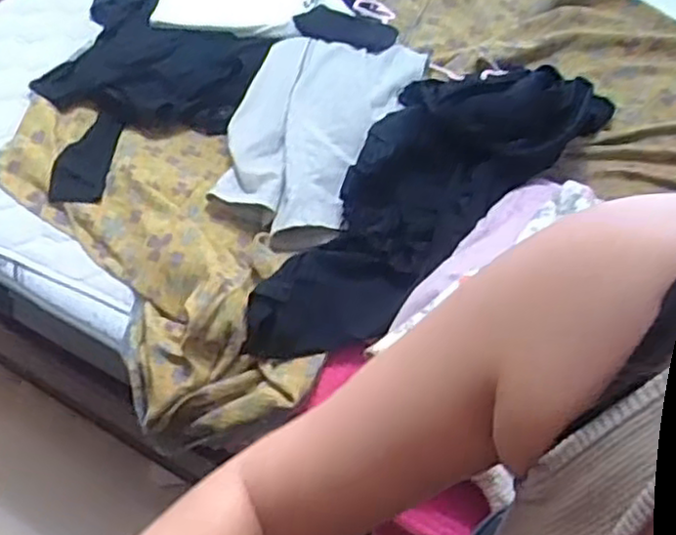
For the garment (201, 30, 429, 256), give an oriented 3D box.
[{"bbox_3d":[-0.051,-0.263,1.312,0.283,0.073,0.546,20,58,9],"label":"garment"}]

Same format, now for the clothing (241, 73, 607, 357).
[{"bbox_3d":[0.175,-0.172,1.231,0.247,0.101,0.896,39,62,20],"label":"clothing"}]

